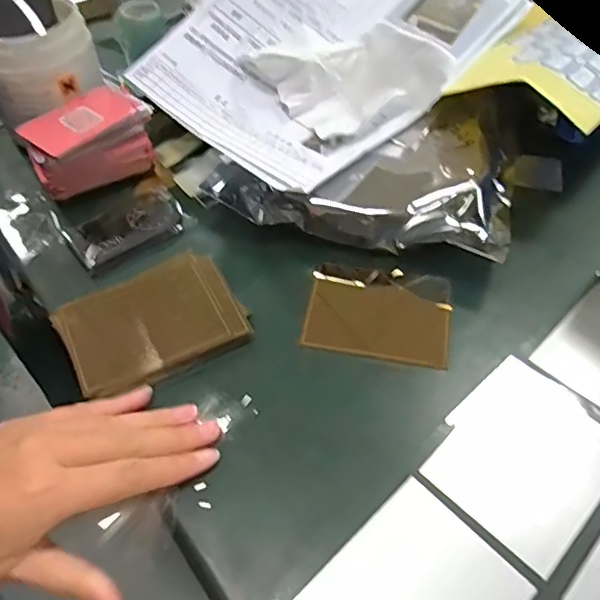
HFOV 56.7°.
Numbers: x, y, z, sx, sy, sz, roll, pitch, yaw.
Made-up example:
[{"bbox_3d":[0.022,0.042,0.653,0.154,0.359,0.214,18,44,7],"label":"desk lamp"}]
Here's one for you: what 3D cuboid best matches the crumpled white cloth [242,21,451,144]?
[{"bbox_3d":[0.036,-0.189,0.453,0.125,0.062,0.116,-25,55,-18],"label":"crumpled white cloth"}]

